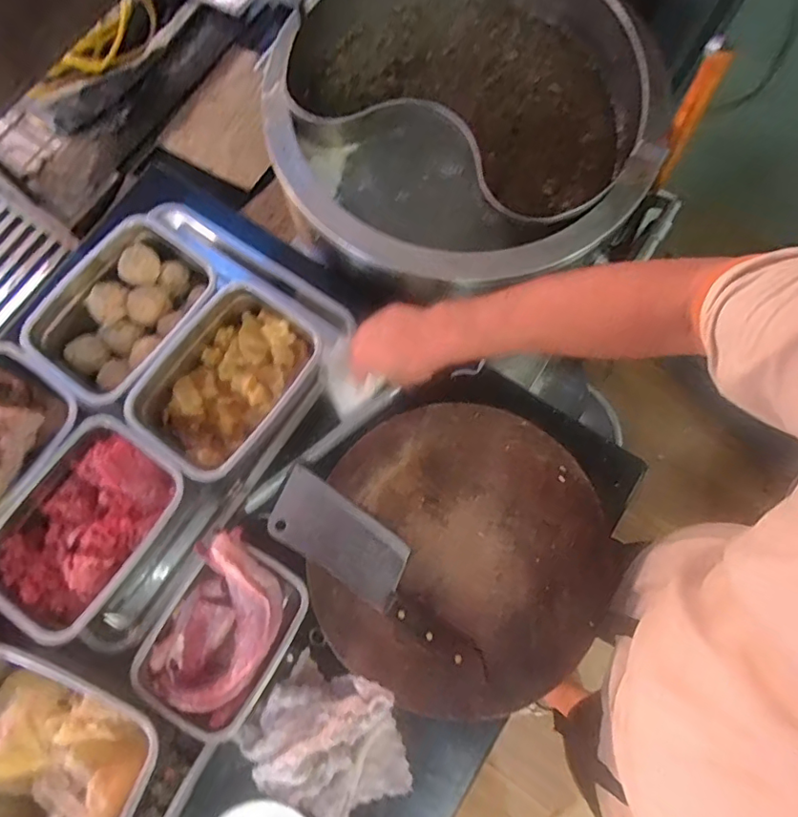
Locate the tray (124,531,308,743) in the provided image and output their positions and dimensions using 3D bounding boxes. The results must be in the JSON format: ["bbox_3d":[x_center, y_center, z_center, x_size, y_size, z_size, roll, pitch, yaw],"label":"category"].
[{"bbox_3d":[-0.194,0.246,0.589,0.135,0.071,0.191,29,79,7],"label":"tray"}]

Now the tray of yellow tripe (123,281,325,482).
[{"bbox_3d":[-0.207,-0.034,0.650,0.158,0.074,0.218,32,79,7],"label":"tray of yellow tripe"}]

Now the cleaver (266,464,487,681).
[{"bbox_3d":[-0.019,0.178,0.602,0.289,0.016,0.082,33,79,8],"label":"cleaver"}]

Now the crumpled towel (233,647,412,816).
[{"bbox_3d":[-0.067,0.360,0.579,0.184,0.060,0.142,30,79,7],"label":"crumpled towel"}]

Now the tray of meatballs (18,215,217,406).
[{"bbox_3d":[-0.338,-0.120,0.663,0.156,0.067,0.216,36,79,8],"label":"tray of meatballs"}]

